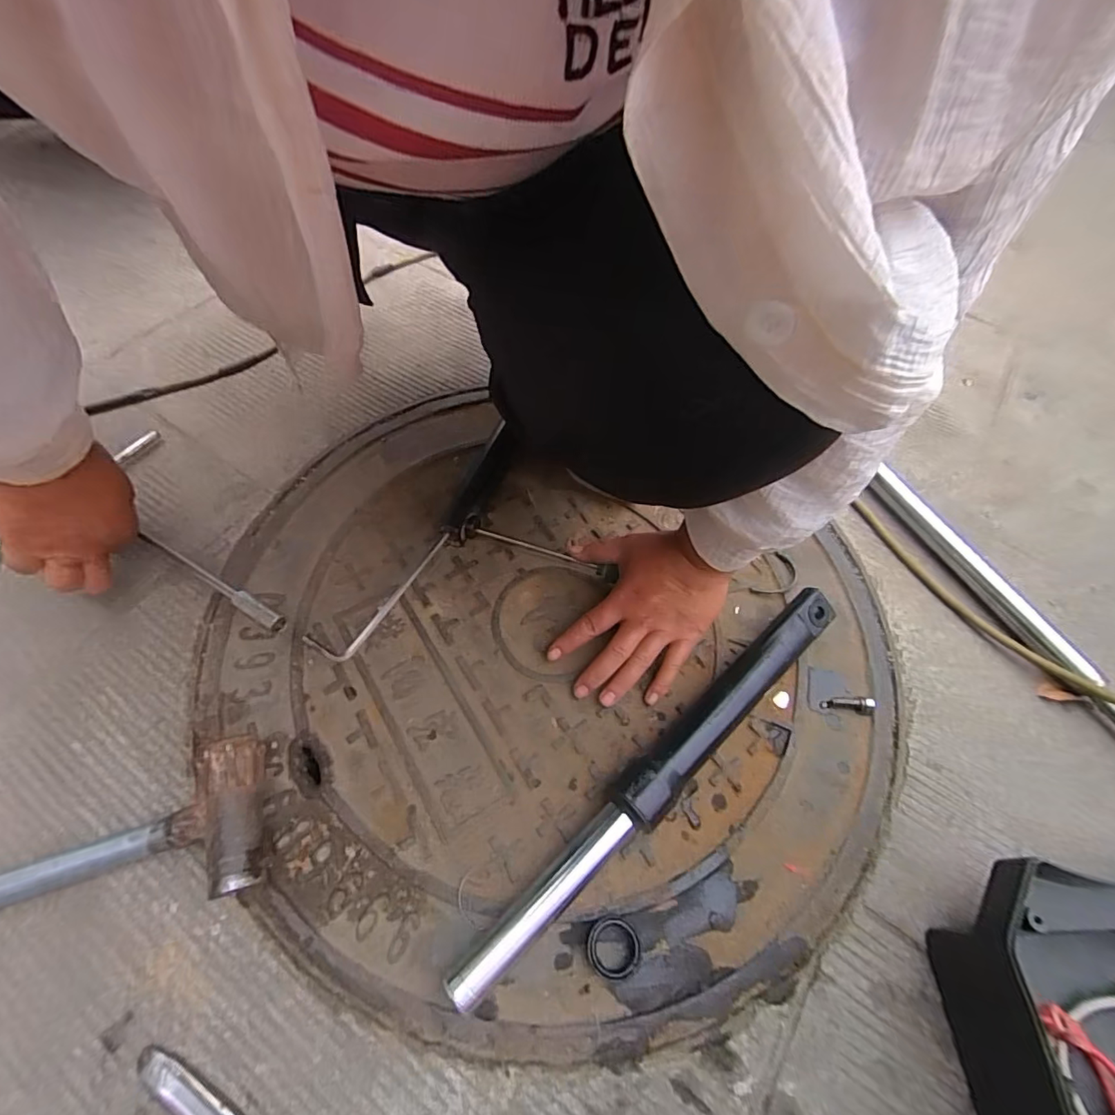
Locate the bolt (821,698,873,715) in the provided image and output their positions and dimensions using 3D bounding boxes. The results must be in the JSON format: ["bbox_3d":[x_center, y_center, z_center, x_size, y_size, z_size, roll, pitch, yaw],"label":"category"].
[{"bbox_3d":[0.248,0.125,0.454,0.043,0.008,0.013,8,58,2],"label":"bolt"}]

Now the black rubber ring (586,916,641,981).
[{"bbox_3d":[0.038,0.261,0.355,0.035,0.007,0.034,1,58,-2],"label":"black rubber ring"}]

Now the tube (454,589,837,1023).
[{"bbox_3d":[0.087,0.161,0.406,0.396,0.042,0.036,-38,67,-23],"label":"tube"}]

